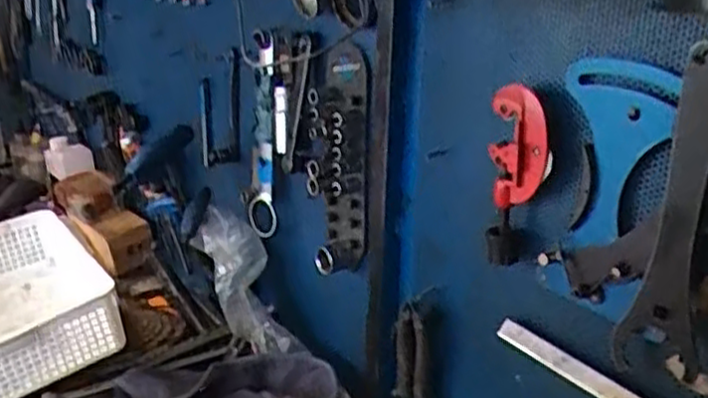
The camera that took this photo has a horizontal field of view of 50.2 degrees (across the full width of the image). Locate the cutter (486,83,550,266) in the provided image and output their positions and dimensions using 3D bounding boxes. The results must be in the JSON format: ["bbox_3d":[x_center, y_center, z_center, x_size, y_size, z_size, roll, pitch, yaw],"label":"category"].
[{"bbox_3d":[0.134,-0.016,0.627,0.045,0.149,0.030,6,20,14],"label":"cutter"}]

